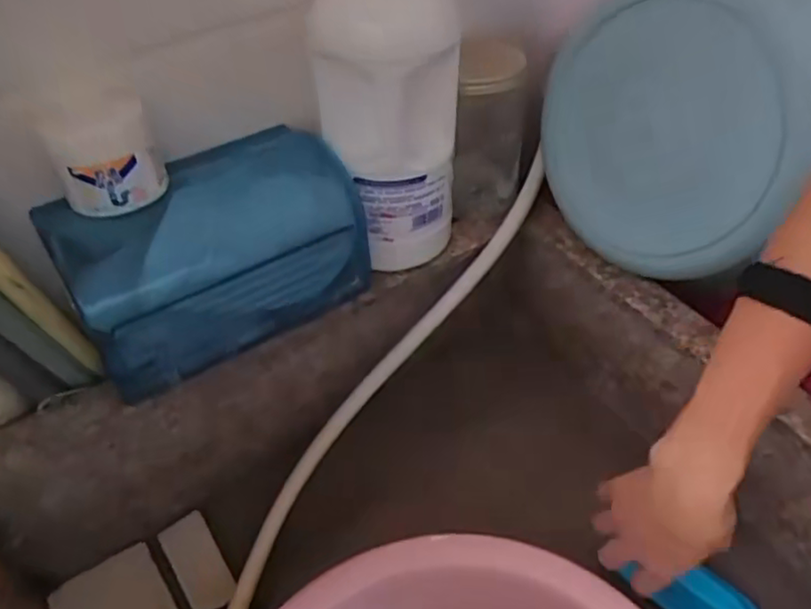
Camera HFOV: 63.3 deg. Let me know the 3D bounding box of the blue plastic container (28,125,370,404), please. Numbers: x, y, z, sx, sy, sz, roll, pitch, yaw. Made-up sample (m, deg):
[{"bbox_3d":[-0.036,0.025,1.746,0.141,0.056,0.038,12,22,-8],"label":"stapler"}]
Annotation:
[{"bbox_3d":[-0.150,-0.043,0.527,0.226,0.112,0.118,-29,55,-23],"label":"blue plastic container"}]

